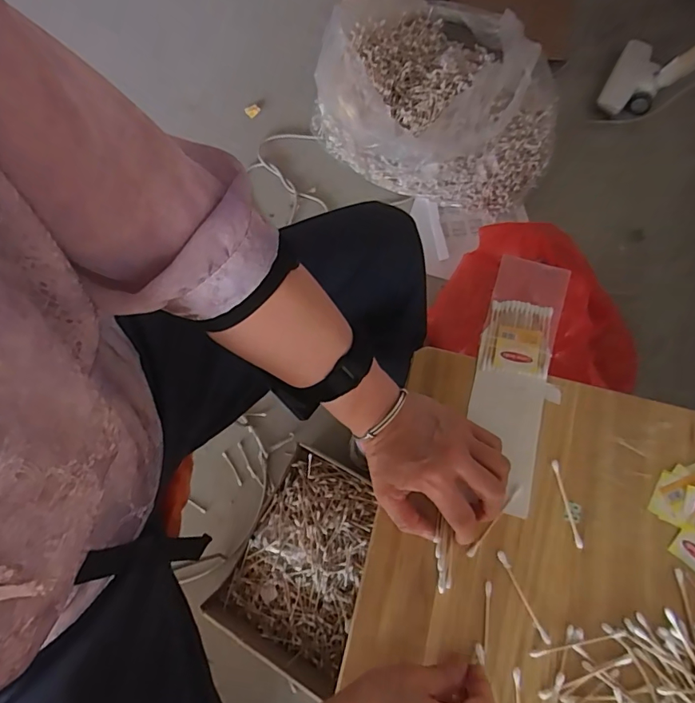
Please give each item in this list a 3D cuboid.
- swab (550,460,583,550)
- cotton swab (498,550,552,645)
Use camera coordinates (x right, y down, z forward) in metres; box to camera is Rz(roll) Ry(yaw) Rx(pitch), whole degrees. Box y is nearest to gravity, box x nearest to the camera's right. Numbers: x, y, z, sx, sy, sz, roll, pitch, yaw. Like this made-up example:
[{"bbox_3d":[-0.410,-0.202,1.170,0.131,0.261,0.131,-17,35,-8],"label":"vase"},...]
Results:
[{"bbox_3d":[0.189,0.131,0.410,0.007,0.004,0.073,-8,72,-3],"label":"swab"},{"bbox_3d":[0.142,0.198,0.386,0.007,0.004,0.073,-24,74,-8],"label":"cotton swab"}]

